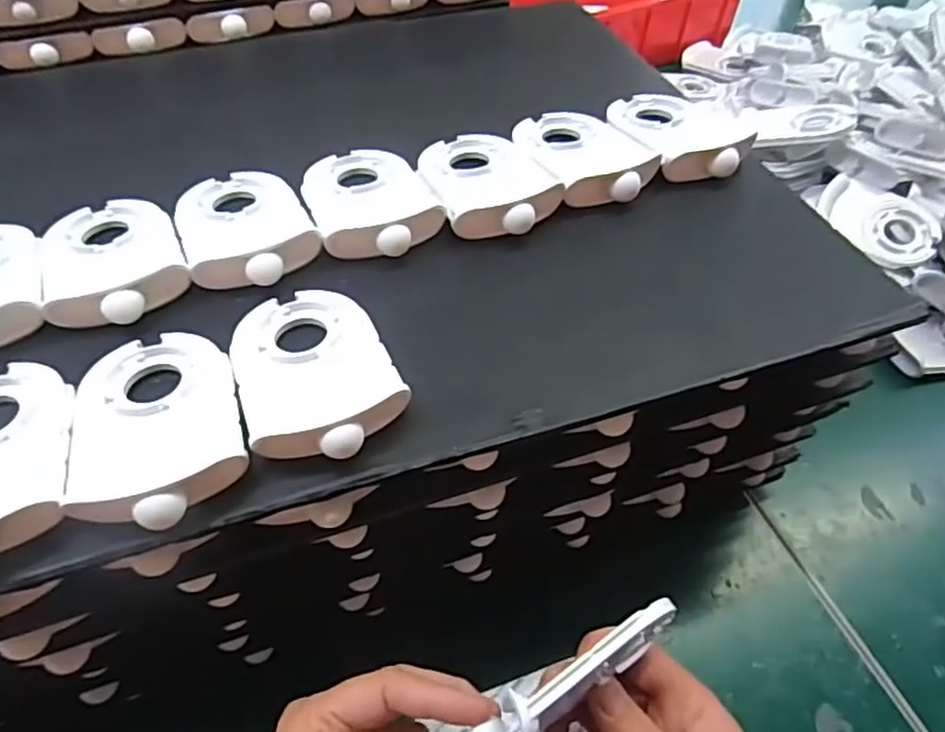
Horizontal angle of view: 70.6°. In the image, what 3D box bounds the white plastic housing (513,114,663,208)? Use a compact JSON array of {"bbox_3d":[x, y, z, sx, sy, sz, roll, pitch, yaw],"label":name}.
[{"bbox_3d":[0.060,-0.113,0.360,0.056,0.021,0.084,-17,52,-14],"label":"white plastic housing"}]

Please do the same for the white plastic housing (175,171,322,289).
[{"bbox_3d":[-0.109,-0.069,0.315,0.057,0.014,0.084,-22,53,-18],"label":"white plastic housing"}]

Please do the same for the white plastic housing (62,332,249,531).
[{"bbox_3d":[-0.115,0.018,0.242,0.055,0.013,0.088,-17,52,-14],"label":"white plastic housing"}]

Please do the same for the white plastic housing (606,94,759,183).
[{"bbox_3d":[0.115,-0.131,0.374,0.059,0.023,0.084,-19,53,-15],"label":"white plastic housing"}]

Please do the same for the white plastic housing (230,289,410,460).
[{"bbox_3d":[-0.062,-0.002,0.259,0.058,0.013,0.087,-19,53,-16],"label":"white plastic housing"}]

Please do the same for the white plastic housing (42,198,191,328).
[{"bbox_3d":[-0.161,-0.053,0.299,0.056,0.013,0.084,-19,53,-15],"label":"white plastic housing"}]

